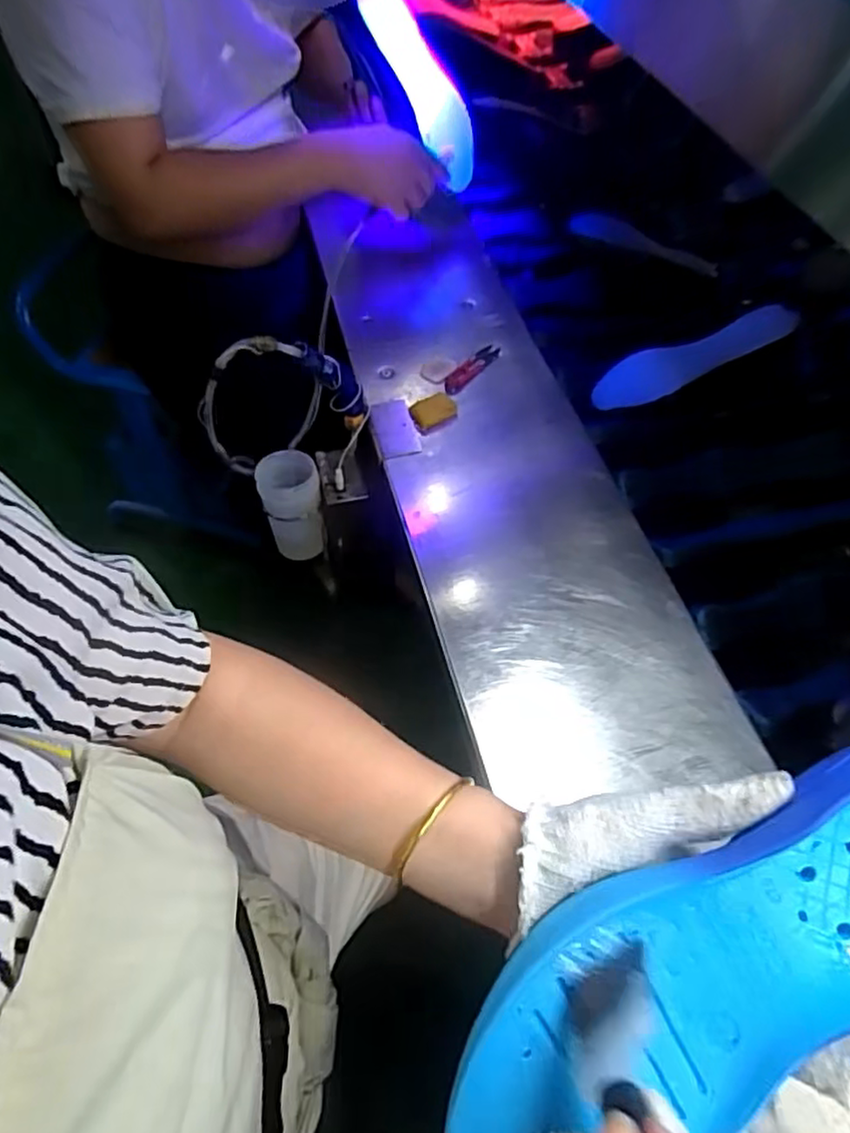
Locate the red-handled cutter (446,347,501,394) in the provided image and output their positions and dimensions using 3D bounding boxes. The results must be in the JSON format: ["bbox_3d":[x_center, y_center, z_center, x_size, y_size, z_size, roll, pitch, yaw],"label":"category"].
[{"bbox_3d":[0.058,-0.244,0.804,0.025,0.007,0.102,35,62,17],"label":"red-handled cutter"}]

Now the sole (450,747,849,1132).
[{"bbox_3d":[0.125,0.160,0.265,0.264,0.034,0.088,-29,63,-3],"label":"sole"}]

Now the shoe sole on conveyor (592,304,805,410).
[{"bbox_3d":[0.332,-0.260,0.816,0.244,0.019,0.068,-20,57,14],"label":"shoe sole on conveyor"}]

